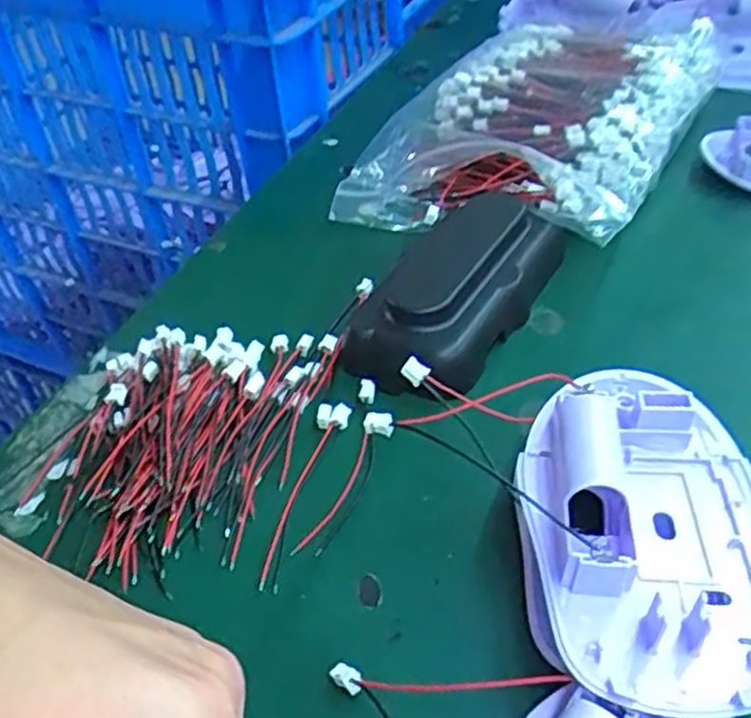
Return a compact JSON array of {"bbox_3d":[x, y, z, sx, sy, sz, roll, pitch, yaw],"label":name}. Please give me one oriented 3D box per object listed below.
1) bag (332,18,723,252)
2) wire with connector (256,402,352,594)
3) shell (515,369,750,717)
[{"bbox_3d":[0.076,-0.113,0.360,0.132,0.044,0.172,18,48,24],"label":"bag"},{"bbox_3d":[-0.024,0.041,0.239,0.011,0.007,0.068,9,45,16],"label":"wire with connector"},{"bbox_3d":[0.070,0.044,0.198,0.061,0.036,0.091,3,44,10],"label":"shell"}]

